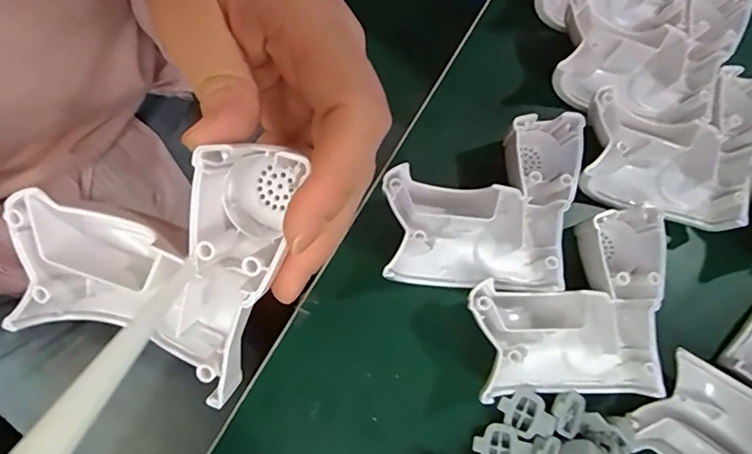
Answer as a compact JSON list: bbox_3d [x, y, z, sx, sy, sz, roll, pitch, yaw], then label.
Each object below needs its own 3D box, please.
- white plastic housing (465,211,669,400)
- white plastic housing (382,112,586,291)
[{"bbox_3d":[0.097,0.038,0.241,0.099,0.029,0.088,-3,76,-4],"label":"white plastic housing"},{"bbox_3d":[0.056,-0.015,0.253,0.097,0.033,0.090,5,76,-2],"label":"white plastic housing"}]

